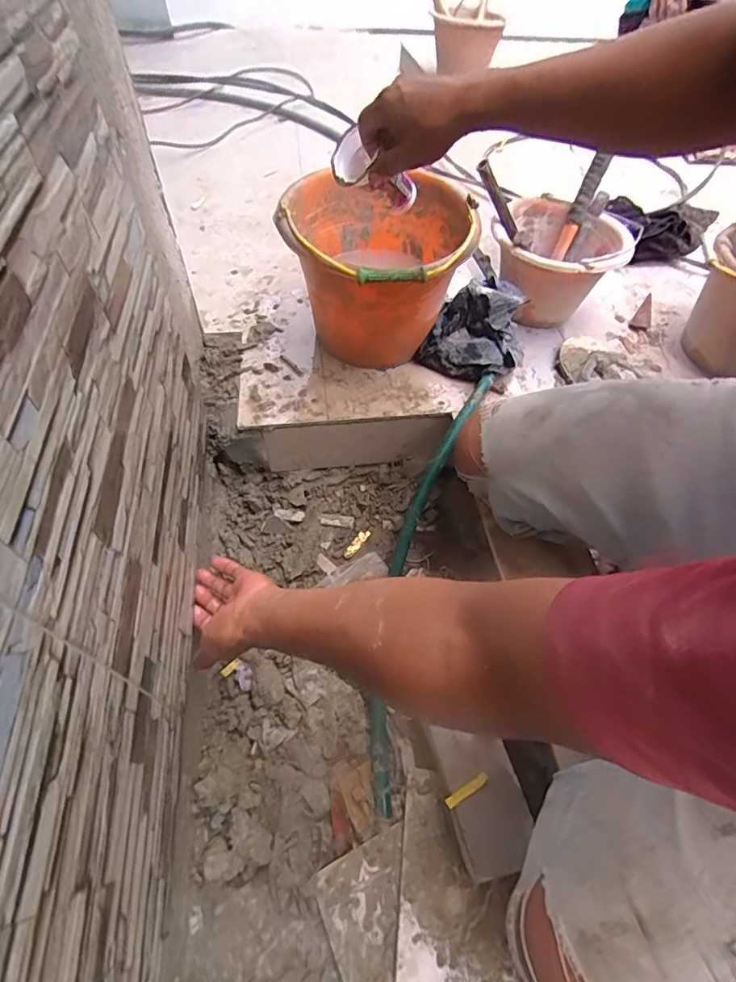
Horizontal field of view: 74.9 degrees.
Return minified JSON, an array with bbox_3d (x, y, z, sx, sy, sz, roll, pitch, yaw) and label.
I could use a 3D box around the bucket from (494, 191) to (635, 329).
[{"bbox_3d":[0.366,-0.446,0.957,0.233,0.165,0.222,1,55,-2],"label":"bucket"}]

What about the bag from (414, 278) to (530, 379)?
[{"bbox_3d":[0.176,-0.254,0.754,0.147,0.087,0.169,23,57,12],"label":"bag"}]

